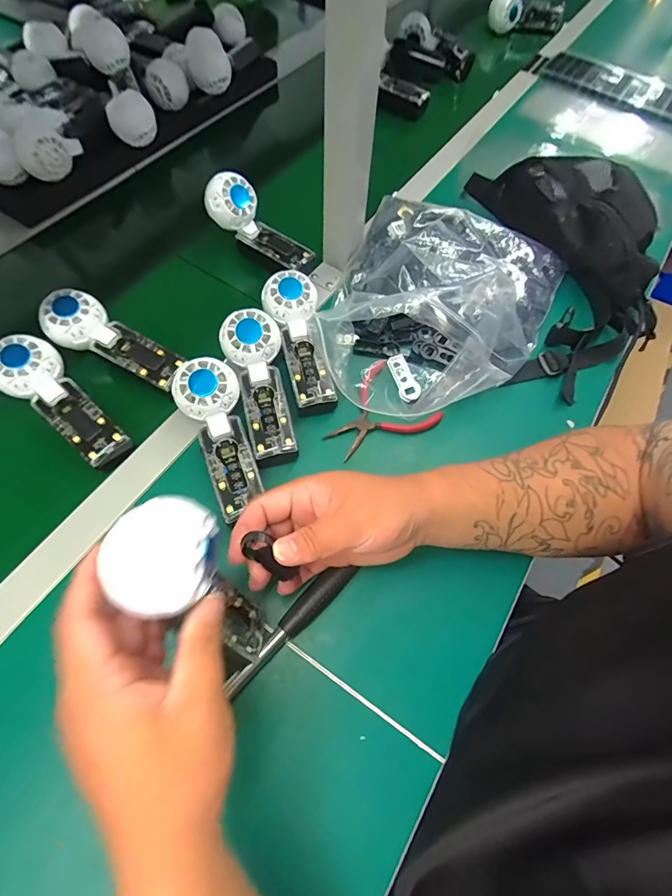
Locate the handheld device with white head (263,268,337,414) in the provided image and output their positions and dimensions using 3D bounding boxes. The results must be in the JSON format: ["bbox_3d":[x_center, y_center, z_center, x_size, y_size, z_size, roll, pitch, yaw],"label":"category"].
[{"bbox_3d":[-0.039,-0.119,0.464,0.059,0.059,0.161,-12,64,-9],"label":"handheld device with white head"}]

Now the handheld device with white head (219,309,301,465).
[{"bbox_3d":[-0.077,-0.063,0.433,0.057,0.033,0.163,-13,78,-9],"label":"handheld device with white head"}]

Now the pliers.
[{"bbox_3d":[0.043,-0.035,0.455,0.113,0.012,0.095,-35,70,-19],"label":"pliers"}]

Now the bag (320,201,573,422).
[{"bbox_3d":[0.134,-0.186,0.501,0.260,0.084,0.345,19,64,7],"label":"bag"}]

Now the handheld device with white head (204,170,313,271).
[{"bbox_3d":[-0.097,-0.287,0.543,0.148,0.044,0.051,36,65,-9],"label":"handheld device with white head"}]

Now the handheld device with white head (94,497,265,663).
[{"bbox_3d":[-0.087,0.100,0.291,0.061,0.168,0.055,-42,56,-21],"label":"handheld device with white head"}]

